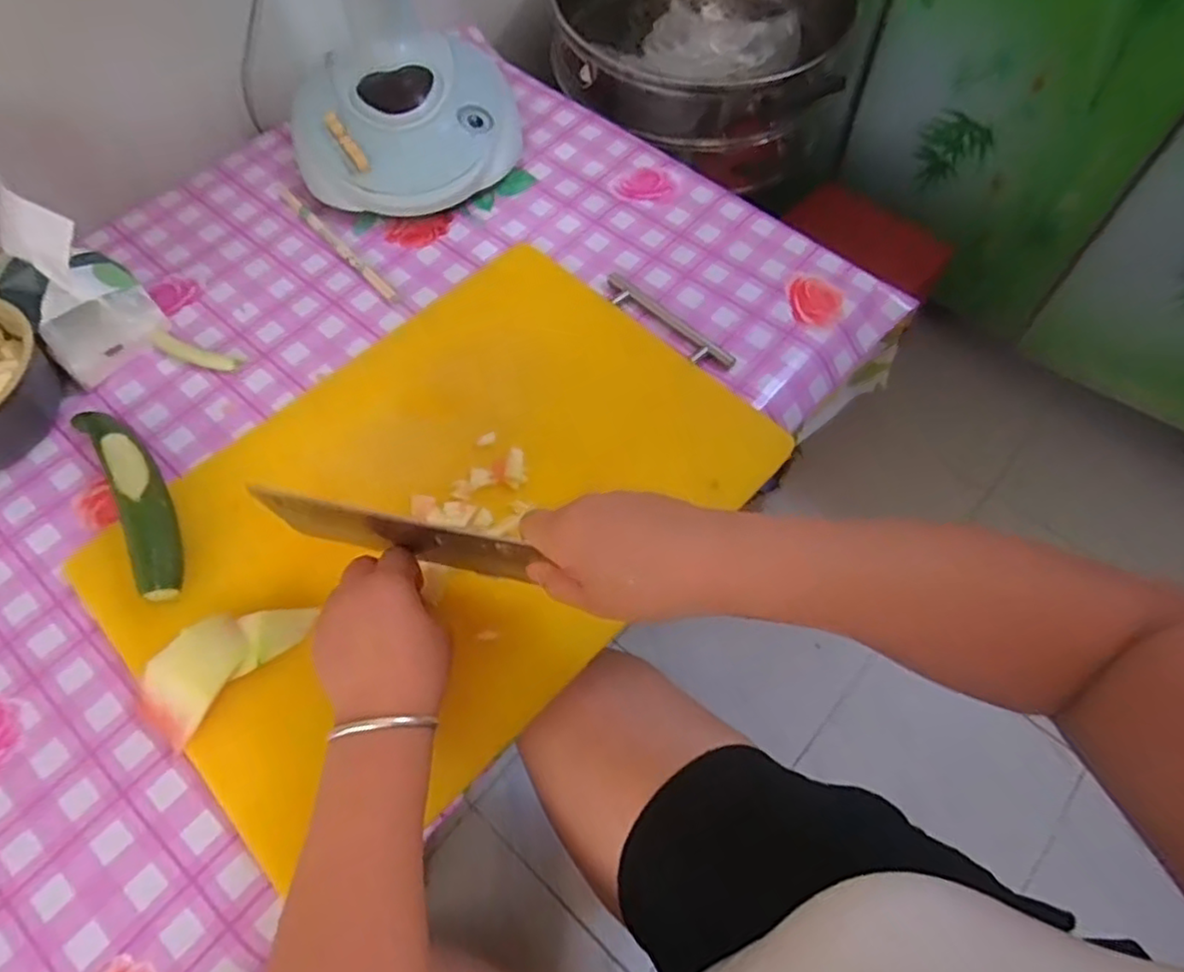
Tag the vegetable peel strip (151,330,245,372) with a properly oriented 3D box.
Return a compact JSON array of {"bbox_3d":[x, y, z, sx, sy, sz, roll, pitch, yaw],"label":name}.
[{"bbox_3d":[-0.350,-0.117,0.598,0.087,0.007,0.019,19,63,10],"label":"vegetable peel strip"}]

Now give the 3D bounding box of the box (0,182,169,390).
[{"bbox_3d":[-0.435,-0.165,0.564,0.090,0.121,0.103,-41,68,-19],"label":"box"}]

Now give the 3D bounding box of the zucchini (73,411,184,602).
[{"bbox_3d":[-0.349,0.002,0.518,0.041,0.041,0.198,-34,66,-16],"label":"zucchini"}]

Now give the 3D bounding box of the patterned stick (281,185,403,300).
[{"bbox_3d":[-0.254,-0.240,0.670,0.013,0.005,0.208,-39,68,-18],"label":"patterned stick"}]

